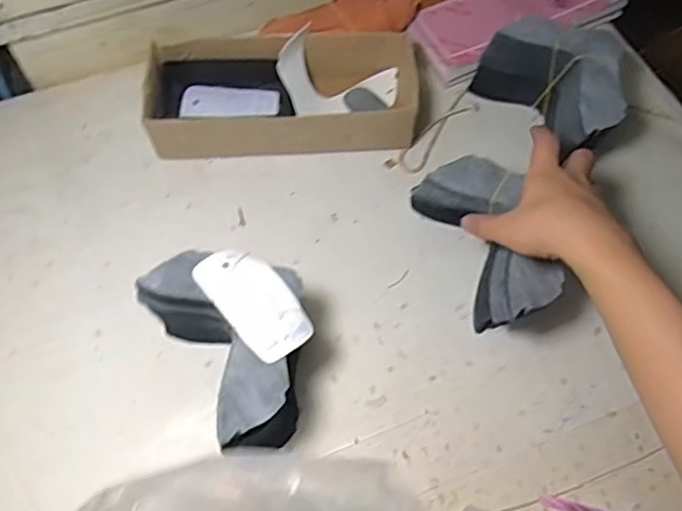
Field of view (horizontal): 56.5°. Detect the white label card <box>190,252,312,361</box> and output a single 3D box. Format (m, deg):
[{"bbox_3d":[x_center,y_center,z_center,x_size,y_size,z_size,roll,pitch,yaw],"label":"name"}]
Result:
[{"bbox_3d":[-0.068,0.036,0.504,0.053,0.013,0.102,-37,69,-17],"label":"white label card"}]

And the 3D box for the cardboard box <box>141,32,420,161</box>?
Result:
[{"bbox_3d":[-0.059,-0.173,0.688,0.283,0.062,0.137,-3,60,-3],"label":"cardboard box"}]

